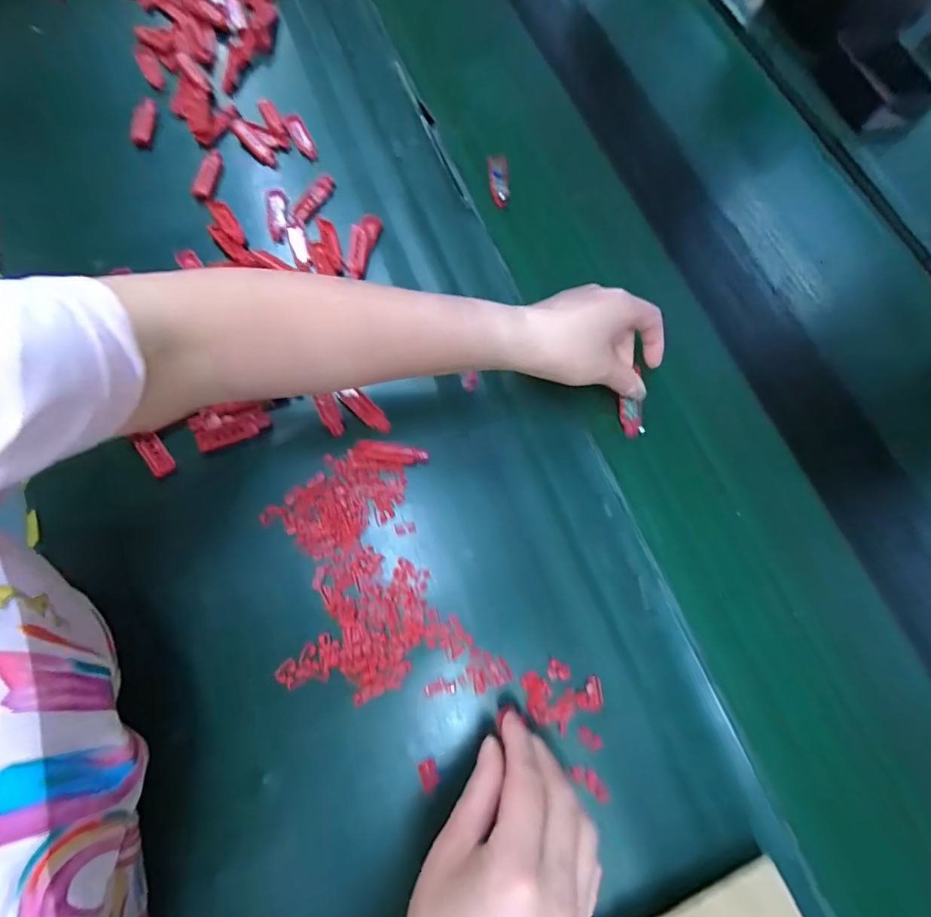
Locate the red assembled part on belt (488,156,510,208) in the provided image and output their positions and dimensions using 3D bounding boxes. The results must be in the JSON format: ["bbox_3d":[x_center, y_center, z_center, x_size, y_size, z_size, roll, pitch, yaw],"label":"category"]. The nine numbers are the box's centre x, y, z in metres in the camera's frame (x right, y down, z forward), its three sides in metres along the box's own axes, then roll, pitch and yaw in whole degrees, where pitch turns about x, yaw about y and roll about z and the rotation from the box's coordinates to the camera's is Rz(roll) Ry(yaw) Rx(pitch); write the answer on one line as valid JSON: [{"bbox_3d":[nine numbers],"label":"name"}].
[{"bbox_3d":[0.032,-0.266,0.448,0.019,0.020,0.047,-3,86,-3],"label":"red assembled part on belt"}]

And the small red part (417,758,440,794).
[{"bbox_3d":[-0.024,0.204,0.300,0.012,0.007,0.016,-16,73,-8],"label":"small red part"}]

